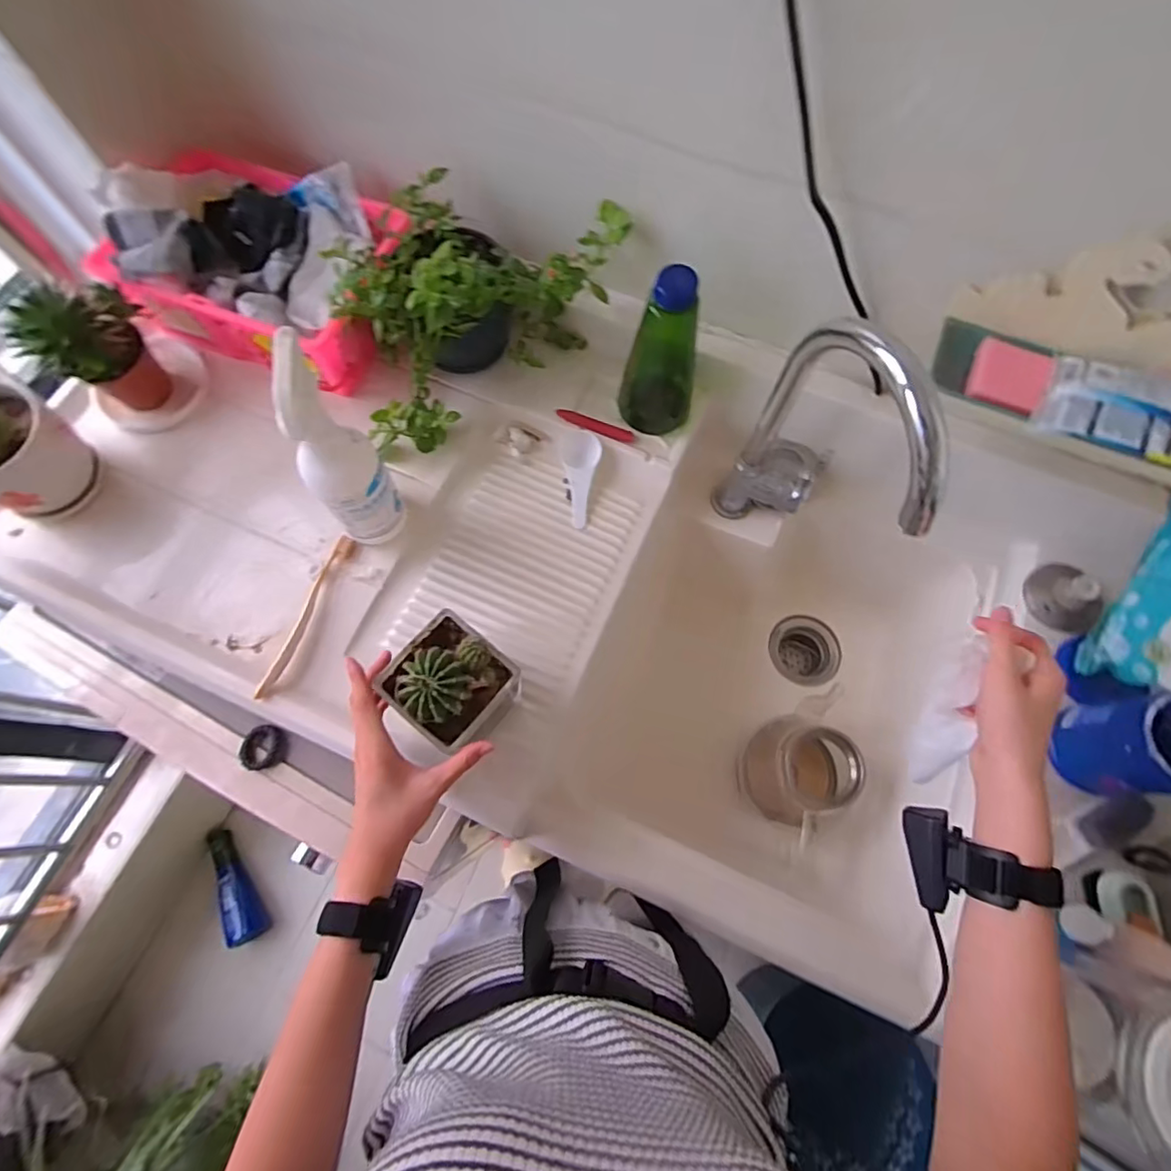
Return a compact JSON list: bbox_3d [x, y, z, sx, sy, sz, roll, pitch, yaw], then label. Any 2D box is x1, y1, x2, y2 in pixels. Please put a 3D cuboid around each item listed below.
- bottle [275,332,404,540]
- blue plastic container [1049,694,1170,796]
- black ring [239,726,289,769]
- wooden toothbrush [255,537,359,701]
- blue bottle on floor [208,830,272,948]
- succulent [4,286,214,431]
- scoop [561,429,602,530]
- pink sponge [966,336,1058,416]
[{"bbox_3d":[-0.232,-0.114,0.538,0.068,0.236,0.069,-43,76,-13],"label":"bottle"},{"bbox_3d":[0.548,0.157,0.564,0.099,0.103,0.082,-7,71,-2],"label":"blue plastic container"},{"bbox_3d":[-0.357,0.180,0.637,0.046,0.013,0.047,0,71,0],"label":"black ring"},{"bbox_3d":[-0.292,0.029,0.598,0.021,0.022,0.183,19,72,7],"label":"wooden toothbrush"},{"bbox_3d":[-0.824,0.702,1.350,0.067,0.103,0.260,-26,73,-9],"label":"blue bottle on floor"},{"bbox_3d":[-0.522,-0.259,0.636,0.098,0.157,0.122,41,76,13],"label":"succulent"},{"bbox_3d":[-0.004,-0.128,0.676,0.046,0.018,0.119,-2,71,-1],"label":"scoop"},{"bbox_3d":[0.390,-0.192,0.528,0.063,0.014,0.074,29,73,10],"label":"pink sponge"}]

